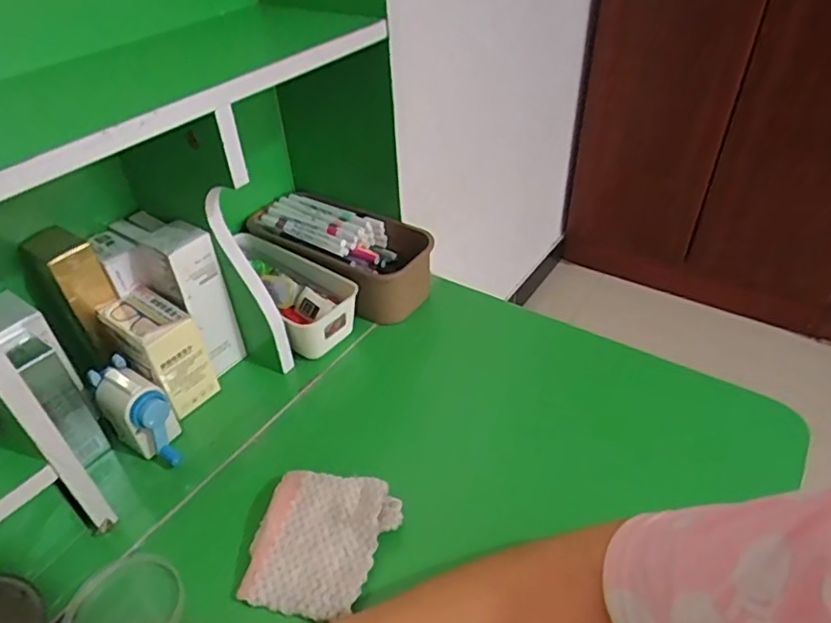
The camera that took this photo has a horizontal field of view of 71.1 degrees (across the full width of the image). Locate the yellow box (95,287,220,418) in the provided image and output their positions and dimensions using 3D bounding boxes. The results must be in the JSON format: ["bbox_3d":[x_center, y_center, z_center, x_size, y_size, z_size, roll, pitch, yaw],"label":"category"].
[{"bbox_3d":[-0.259,0.042,0.586,0.086,0.102,0.060,22,46,27],"label":"yellow box"}]

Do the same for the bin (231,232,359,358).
[{"bbox_3d":[-0.162,-0.023,0.679,0.201,0.056,0.090,26,48,30],"label":"bin"}]

